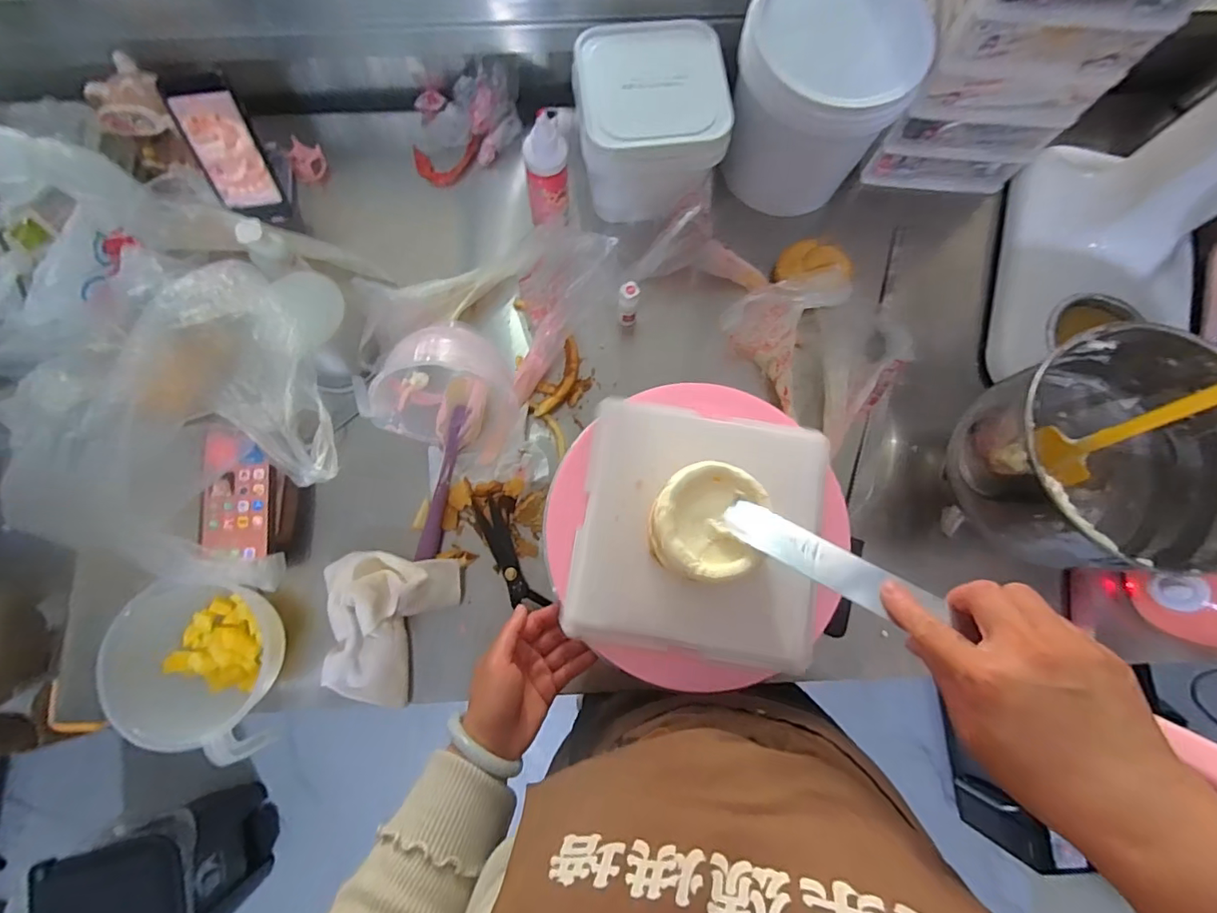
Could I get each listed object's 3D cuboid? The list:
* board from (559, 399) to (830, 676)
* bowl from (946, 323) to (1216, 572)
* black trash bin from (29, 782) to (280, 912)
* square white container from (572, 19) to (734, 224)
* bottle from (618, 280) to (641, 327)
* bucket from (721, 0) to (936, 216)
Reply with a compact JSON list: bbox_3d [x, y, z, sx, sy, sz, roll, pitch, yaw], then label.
[{"bbox_3d":[0.086,0.070,0.492,0.225,0.028,0.224,10,78,1],"label":"board"},{"bbox_3d":[0.476,0.001,0.542,0.214,0.184,0.213,0,78,-1],"label":"bowl"},{"bbox_3d":[-0.891,0.860,1.068,0.236,0.308,0.269,-16,79,-4],"label":"black trash bin"},{"bbox_3d":[0.050,-0.408,0.663,0.171,0.132,0.169,-4,78,-2],"label":"square white container"},{"bbox_3d":[0.025,-0.188,0.659,0.024,0.078,0.029,7,78,0],"label":"bottle"},{"bbox_3d":[0.248,-0.436,0.643,0.188,0.174,0.196,0,78,-1],"label":"bucket"}]

